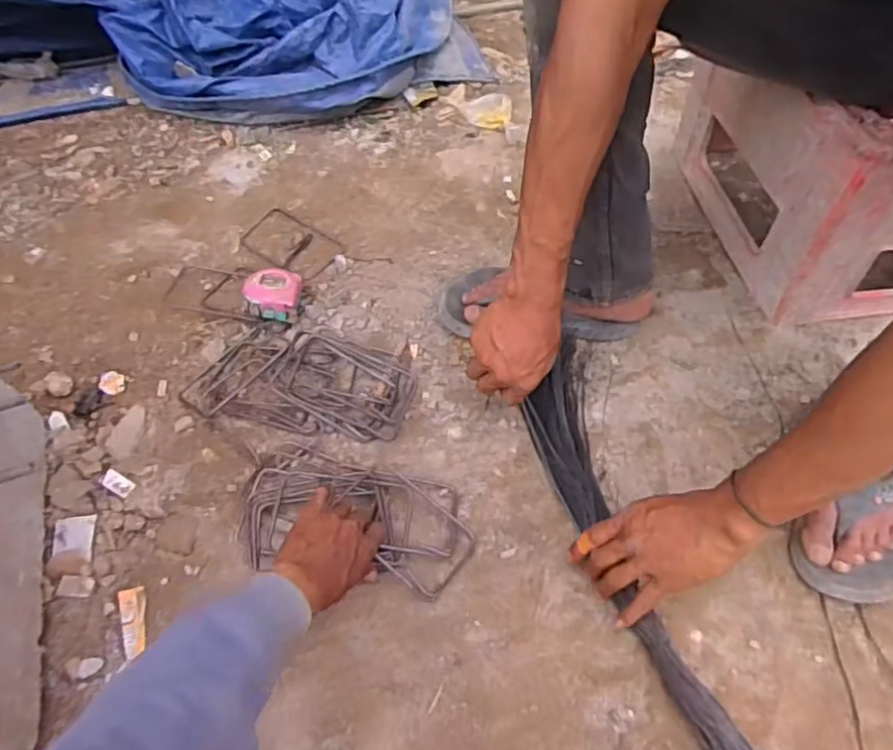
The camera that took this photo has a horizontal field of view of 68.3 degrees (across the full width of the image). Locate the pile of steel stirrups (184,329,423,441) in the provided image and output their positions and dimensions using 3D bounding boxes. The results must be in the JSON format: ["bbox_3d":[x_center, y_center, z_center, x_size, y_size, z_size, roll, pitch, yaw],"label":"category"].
[{"bbox_3d":[-0.194,-0.002,0.867,0.296,0.057,0.150,10,53,6],"label":"pile of steel stirrups"}]

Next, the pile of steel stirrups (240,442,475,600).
[{"bbox_3d":[-0.107,0.165,0.747,0.262,0.062,0.153,14,59,11],"label":"pile of steel stirrups"}]

